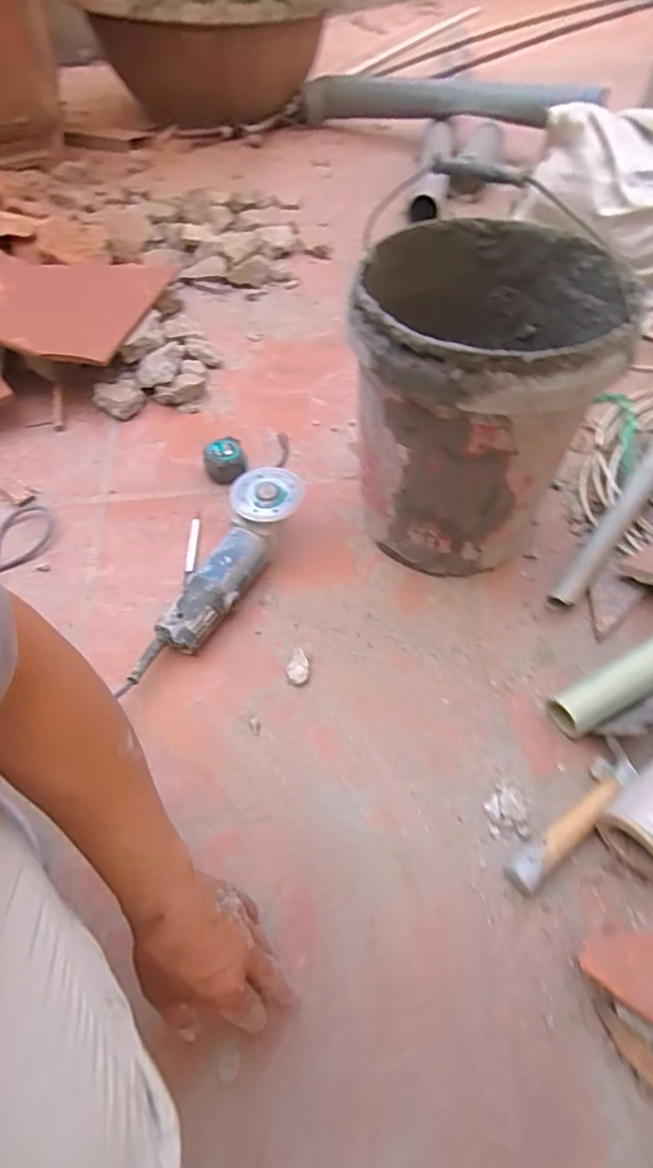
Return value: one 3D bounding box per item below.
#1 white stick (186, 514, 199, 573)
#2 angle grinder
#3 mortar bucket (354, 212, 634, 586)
[{"bbox_3d":[-0.190,-0.061,0.797,0.013,0.015,0.112,-3,51,-2],"label":"white stick"},{"bbox_3d":[-0.115,-0.032,0.731,0.085,0.090,0.269,17,56,12],"label":"angle grinder"},{"bbox_3d":[0.182,-0.215,0.717,0.269,0.341,0.320,7,54,4],"label":"mortar bucket"}]

